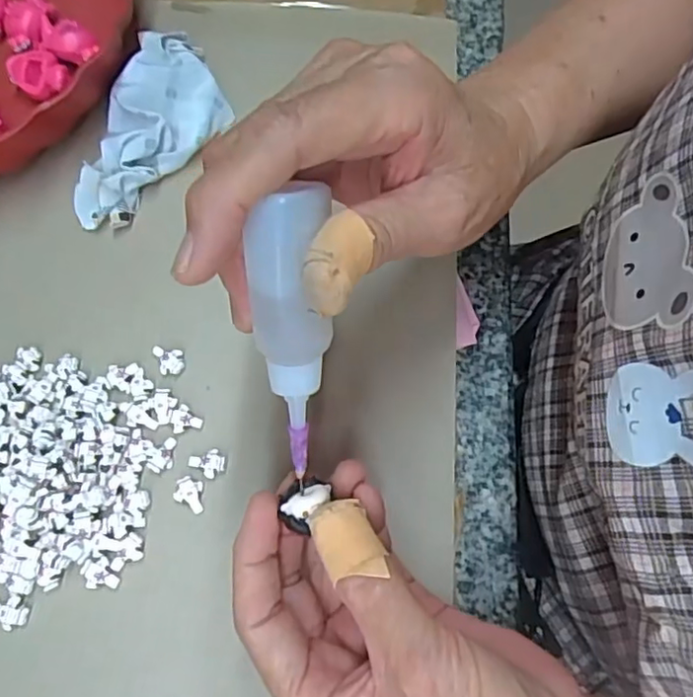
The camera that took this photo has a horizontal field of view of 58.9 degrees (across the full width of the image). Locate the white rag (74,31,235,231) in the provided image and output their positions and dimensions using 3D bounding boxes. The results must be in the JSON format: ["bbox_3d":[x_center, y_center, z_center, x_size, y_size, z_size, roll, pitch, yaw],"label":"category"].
[{"bbox_3d":[-0.101,-0.118,0.332,0.056,0.028,0.120,14,71,4],"label":"white rag"}]

